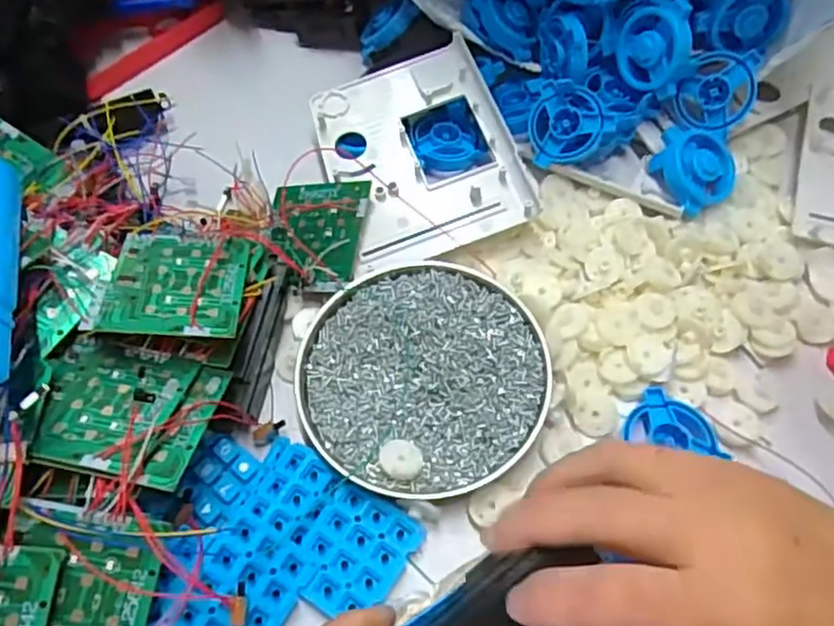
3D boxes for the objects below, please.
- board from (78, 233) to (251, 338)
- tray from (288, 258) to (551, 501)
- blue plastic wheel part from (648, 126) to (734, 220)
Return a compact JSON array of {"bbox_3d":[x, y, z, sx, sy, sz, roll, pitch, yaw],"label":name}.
[{"bbox_3d":[-0.128,-0.016,0.354,0.070,0.004,0.072,4,47,-6],"label":"board"},{"bbox_3d":[0.003,0.034,0.372,0.131,0.015,0.133,-1,64,2],"label":"tray"},{"bbox_3d":[0.175,-0.091,0.424,0.042,0.024,0.053,-16,88,-19],"label":"blue plastic wheel part"}]

